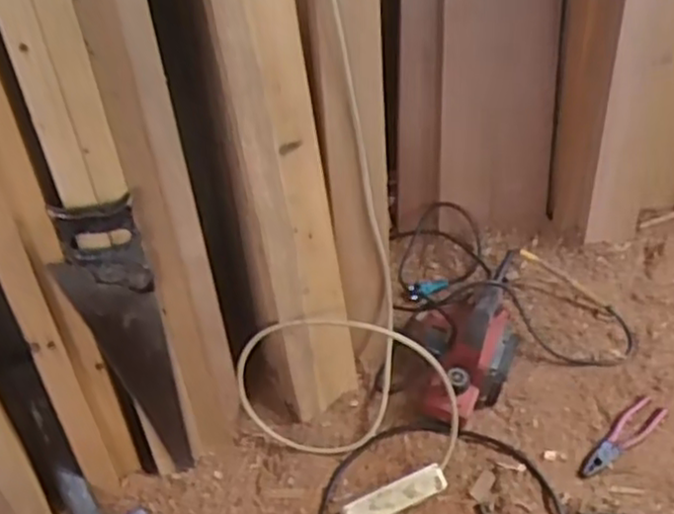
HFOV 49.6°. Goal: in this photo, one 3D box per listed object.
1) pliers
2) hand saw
[{"bbox_3d":[0.453,0.289,1.158,0.193,0.009,0.046,-35,62,-25],"label":"pliers"},{"bbox_3d":[-0.264,0.125,0.939,0.097,0.457,0.021,-16,40,-14],"label":"hand saw"}]

